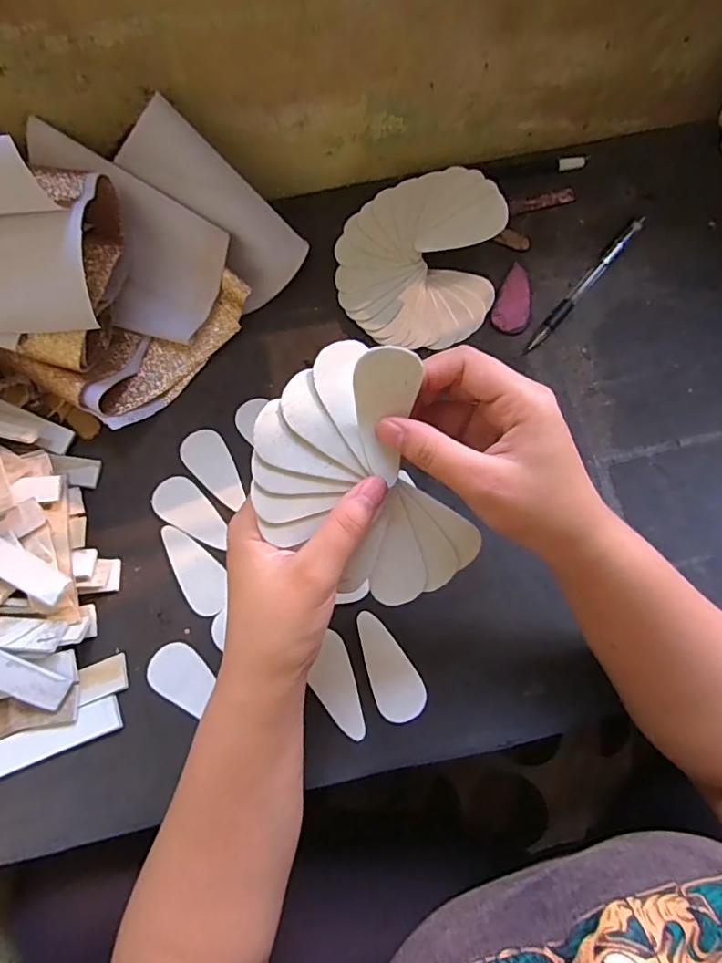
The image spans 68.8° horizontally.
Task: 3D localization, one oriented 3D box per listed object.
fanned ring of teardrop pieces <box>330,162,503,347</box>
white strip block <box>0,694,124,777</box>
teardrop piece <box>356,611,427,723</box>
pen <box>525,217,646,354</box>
[{"bbox_3d":[0.043,-0.177,0.405,0.120,0.061,0.125,0,73,-1],"label":"fanned ring of teardrop pieces"},{"bbox_3d":[-0.202,0.161,0.321,0.106,0.006,0.020,-21,74,-7],"label":"white strip block"},{"bbox_3d":[0.019,0.119,0.345,0.030,0.004,0.069,-18,74,-6],"label":"teardrop piece"},{"bbox_3d":[0.185,-0.163,0.428,0.010,0.011,0.159,39,76,11],"label":"pen"}]

